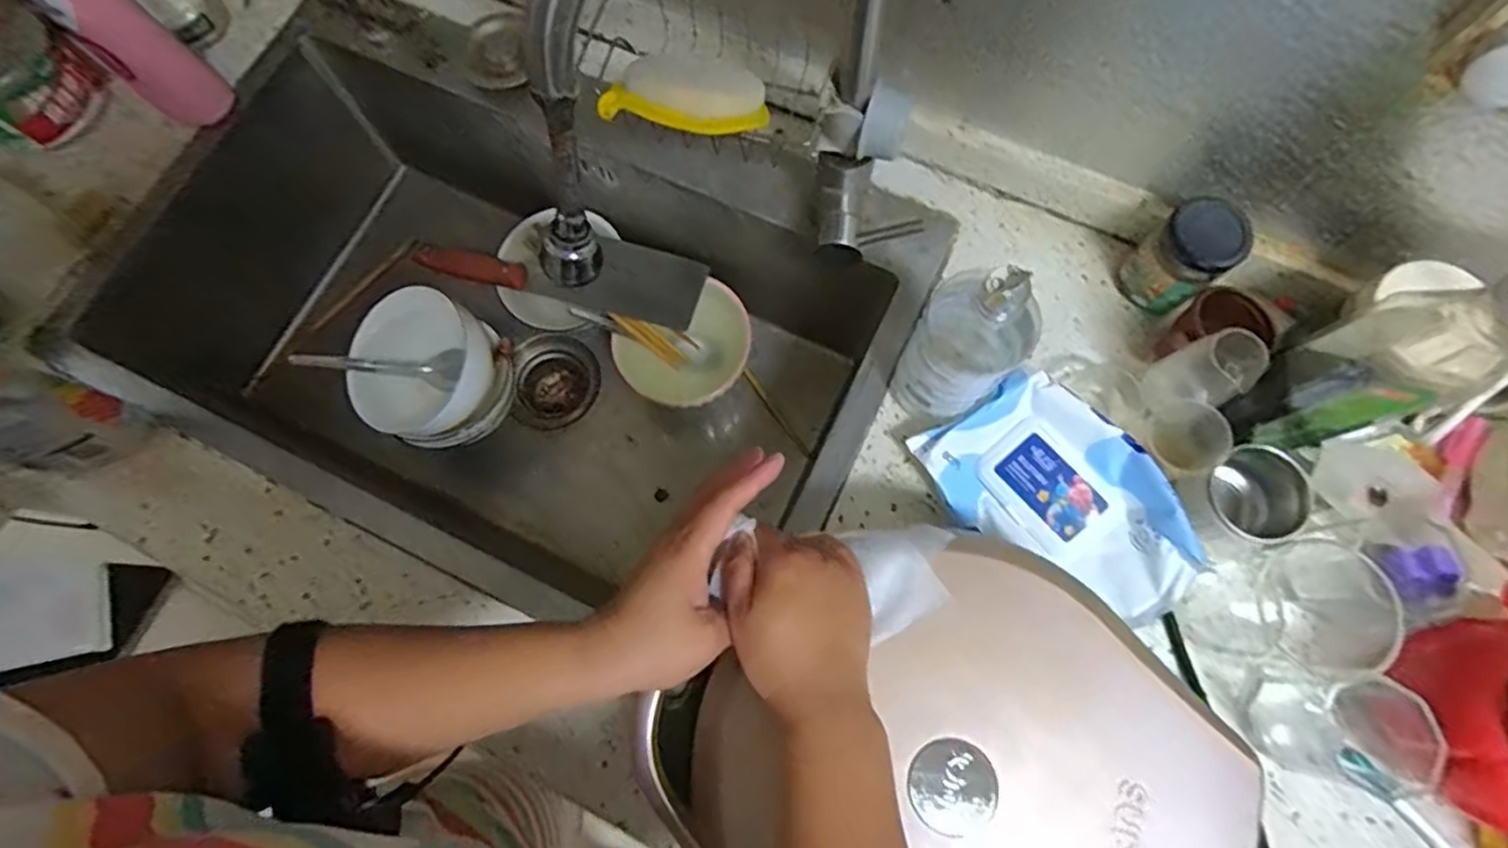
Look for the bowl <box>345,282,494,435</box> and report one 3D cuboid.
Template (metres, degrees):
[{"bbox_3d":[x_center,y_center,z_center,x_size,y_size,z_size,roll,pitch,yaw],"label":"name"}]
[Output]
[{"bbox_3d":[-0.317,-0.052,0.648,0.124,0.068,0.137,44,80,12],"label":"bowl"}]

